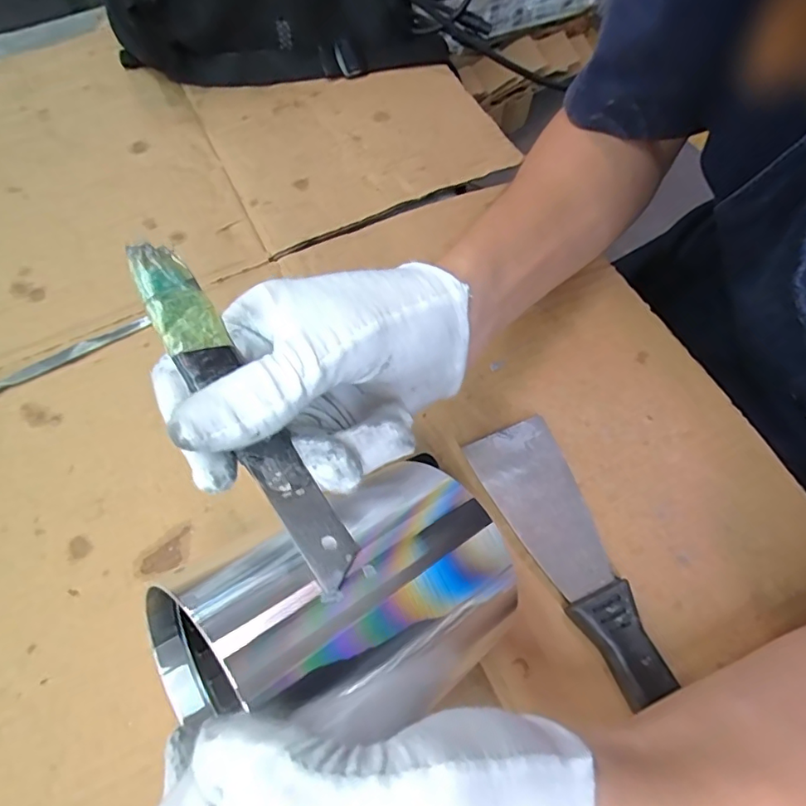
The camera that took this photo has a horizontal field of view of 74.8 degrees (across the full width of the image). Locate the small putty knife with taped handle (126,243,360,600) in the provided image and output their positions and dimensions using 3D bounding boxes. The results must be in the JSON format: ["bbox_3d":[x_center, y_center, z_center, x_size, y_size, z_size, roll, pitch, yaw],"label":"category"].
[{"bbox_3d":[-0.057,-0.001,0.179,0.019,0.009,0.138,-31,75,-14],"label":"small putty knife with taped handle"}]

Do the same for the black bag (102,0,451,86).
[{"bbox_3d":[-0.102,-0.316,0.404,0.250,0.092,0.095,-14,65,-6],"label":"black bag"}]

